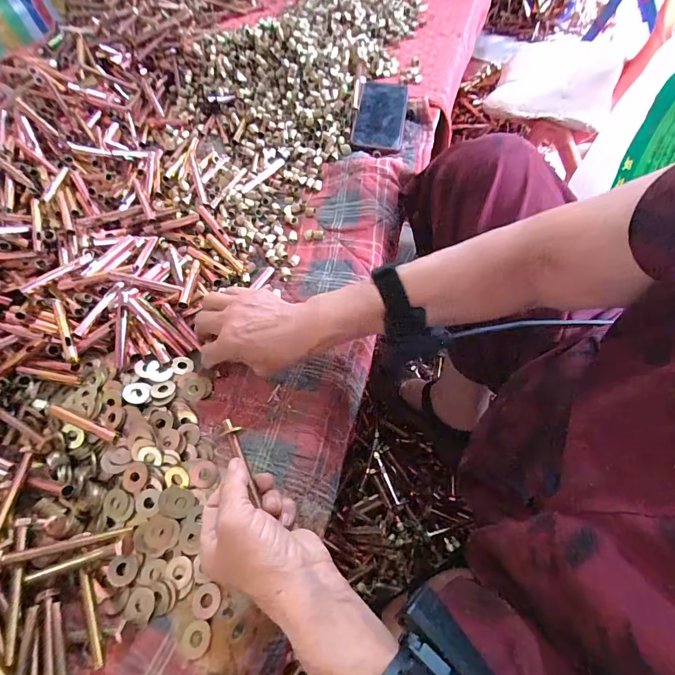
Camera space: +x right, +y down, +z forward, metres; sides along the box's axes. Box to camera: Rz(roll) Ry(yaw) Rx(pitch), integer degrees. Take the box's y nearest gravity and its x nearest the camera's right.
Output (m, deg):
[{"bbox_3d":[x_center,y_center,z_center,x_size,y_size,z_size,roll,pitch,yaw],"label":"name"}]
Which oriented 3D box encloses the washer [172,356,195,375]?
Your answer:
[{"bbox_3d":[-0.175,0.031,0.435,0.023,0.007,0.024,33,50,-5],"label":"washer"}]

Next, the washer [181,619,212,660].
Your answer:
[{"bbox_3d":[-0.112,0.241,0.306,0.023,0.004,0.025,-1,61,2],"label":"washer"}]

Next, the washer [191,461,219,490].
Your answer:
[{"bbox_3d":[-0.129,0.132,0.369,0.025,0.004,0.024,5,61,5],"label":"washer"}]

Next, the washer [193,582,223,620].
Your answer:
[{"bbox_3d":[-0.108,0.218,0.318,0.025,0.004,0.025,-7,59,11],"label":"washer"}]

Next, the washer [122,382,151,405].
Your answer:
[{"bbox_3d":[-0.212,0.058,0.404,0.027,0.004,0.025,9,52,-11],"label":"washer"}]

